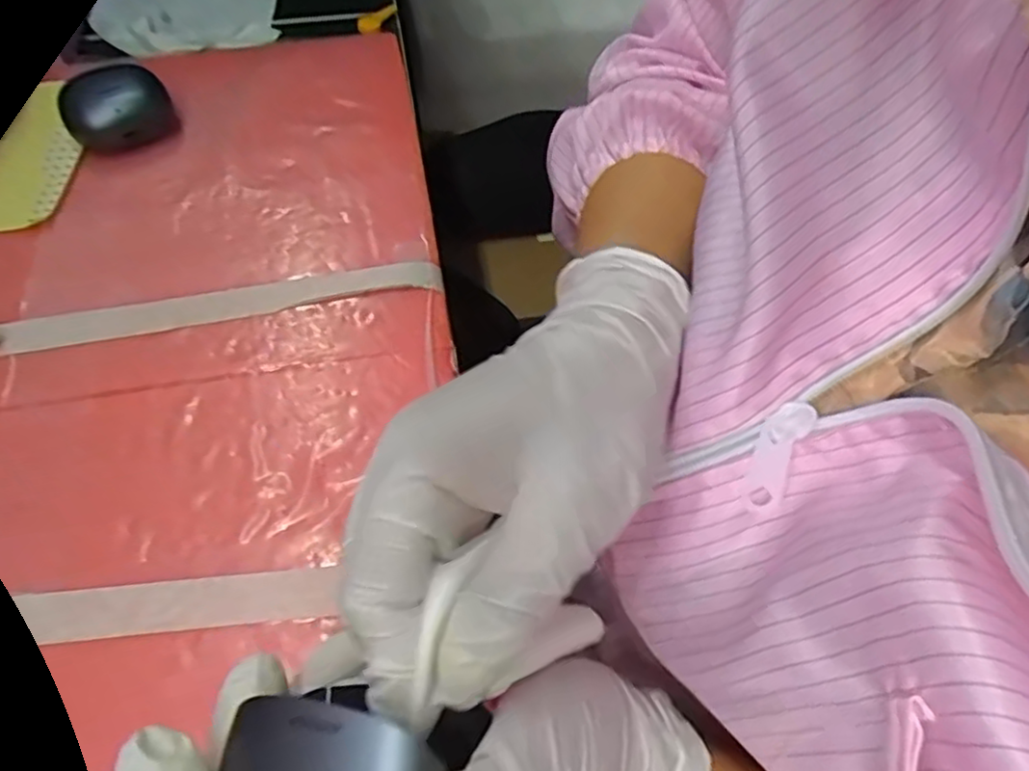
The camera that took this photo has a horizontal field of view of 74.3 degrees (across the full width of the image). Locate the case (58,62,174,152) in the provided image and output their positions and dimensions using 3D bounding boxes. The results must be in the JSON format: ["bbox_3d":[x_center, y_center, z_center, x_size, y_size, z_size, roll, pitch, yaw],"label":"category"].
[{"bbox_3d":[-0.219,-0.152,0.376,0.055,0.034,0.045,-31,65,-19],"label":"case"}]

